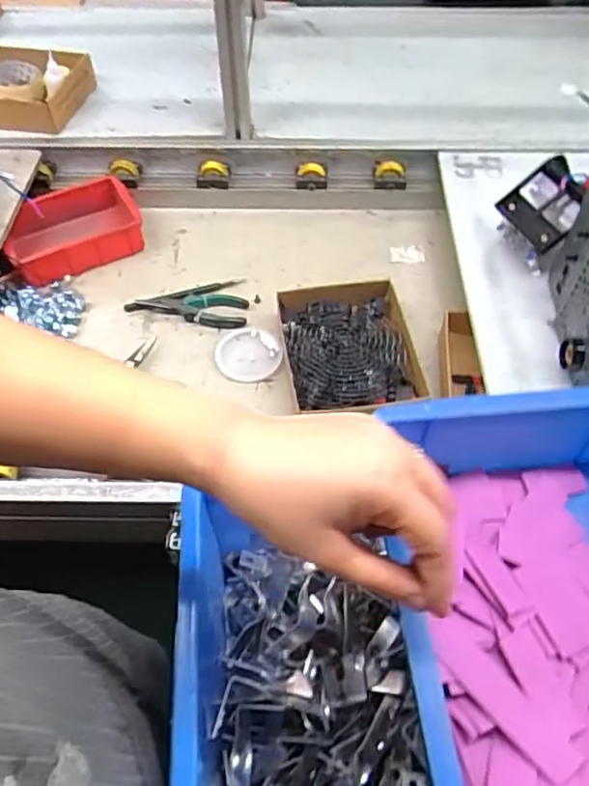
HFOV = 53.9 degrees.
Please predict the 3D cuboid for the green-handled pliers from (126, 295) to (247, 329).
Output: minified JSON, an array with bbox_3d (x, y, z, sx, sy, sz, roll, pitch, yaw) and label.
[{"bbox_3d":[-0.156,-0.122,0.838,0.172,0.009,0.065,5,54,4],"label":"green-handled pliers"}]

